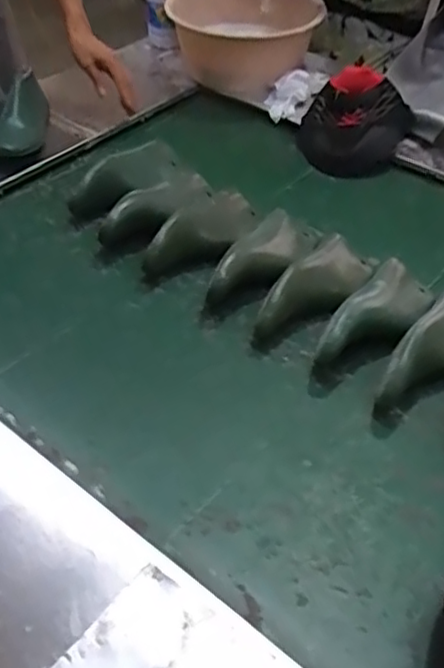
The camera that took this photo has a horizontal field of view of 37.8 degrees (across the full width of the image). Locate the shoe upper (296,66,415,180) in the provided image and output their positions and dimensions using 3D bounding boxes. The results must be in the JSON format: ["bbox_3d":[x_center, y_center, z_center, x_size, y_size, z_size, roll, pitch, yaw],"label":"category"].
[{"bbox_3d":[0.226,-0.362,1.111,0.181,0.103,0.196,6,45,9],"label":"shoe upper"}]

